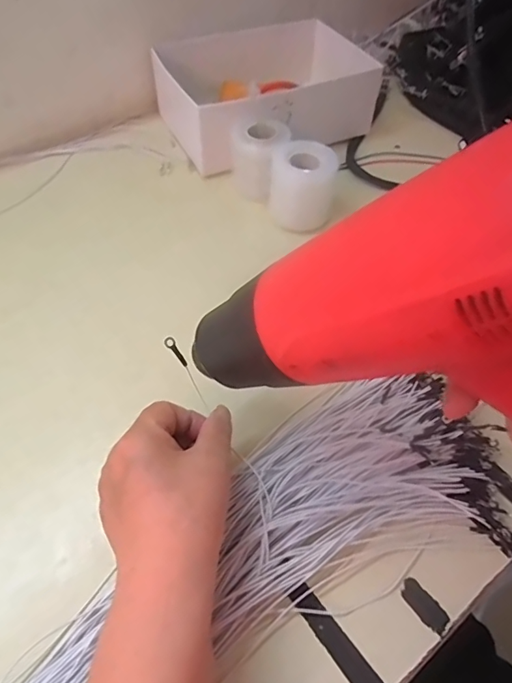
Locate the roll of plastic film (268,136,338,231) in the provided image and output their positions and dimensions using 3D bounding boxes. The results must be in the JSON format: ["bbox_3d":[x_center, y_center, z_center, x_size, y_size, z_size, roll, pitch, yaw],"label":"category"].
[{"bbox_3d":[0.045,-0.149,0.467,0.060,0.069,0.064,11,54,3],"label":"roll of plastic film"}]

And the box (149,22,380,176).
[{"bbox_3d":[0.015,-0.289,0.559,0.223,0.080,0.175,-18,58,-17],"label":"box"}]

